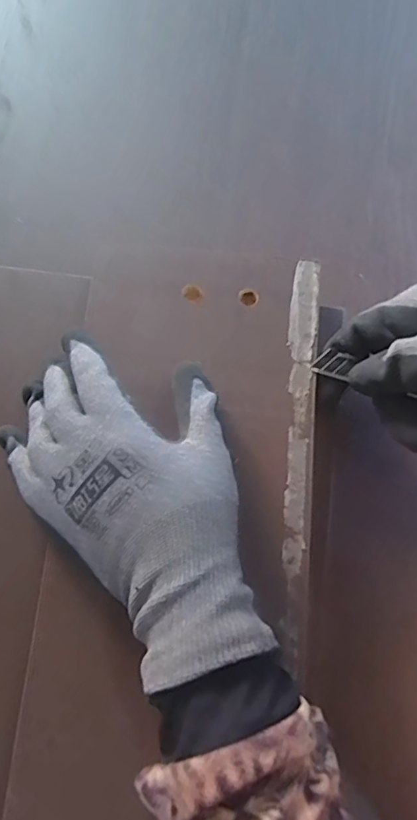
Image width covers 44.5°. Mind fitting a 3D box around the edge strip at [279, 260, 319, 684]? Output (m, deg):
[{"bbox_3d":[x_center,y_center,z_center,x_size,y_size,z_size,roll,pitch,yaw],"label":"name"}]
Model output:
[{"bbox_3d":[0.054,0.021,0.298,0.017,0.004,0.235,4,75,0],"label":"edge strip"}]

